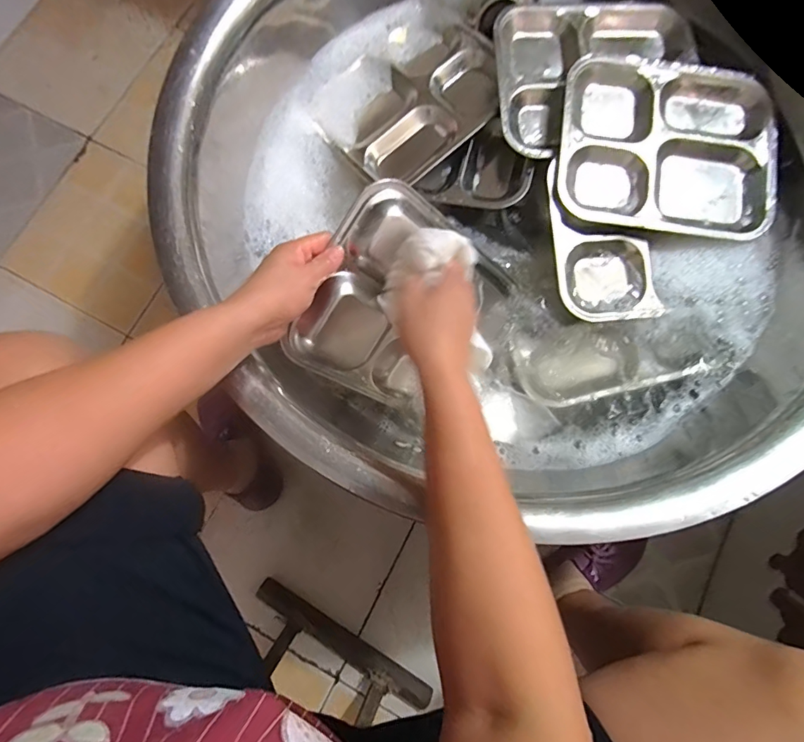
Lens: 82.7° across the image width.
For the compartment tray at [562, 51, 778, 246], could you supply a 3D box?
[{"bbox_3d":[0.309,-0.262,0.536,0.244,0.025,0.201,7,85,-2],"label":"compartment tray"}]

